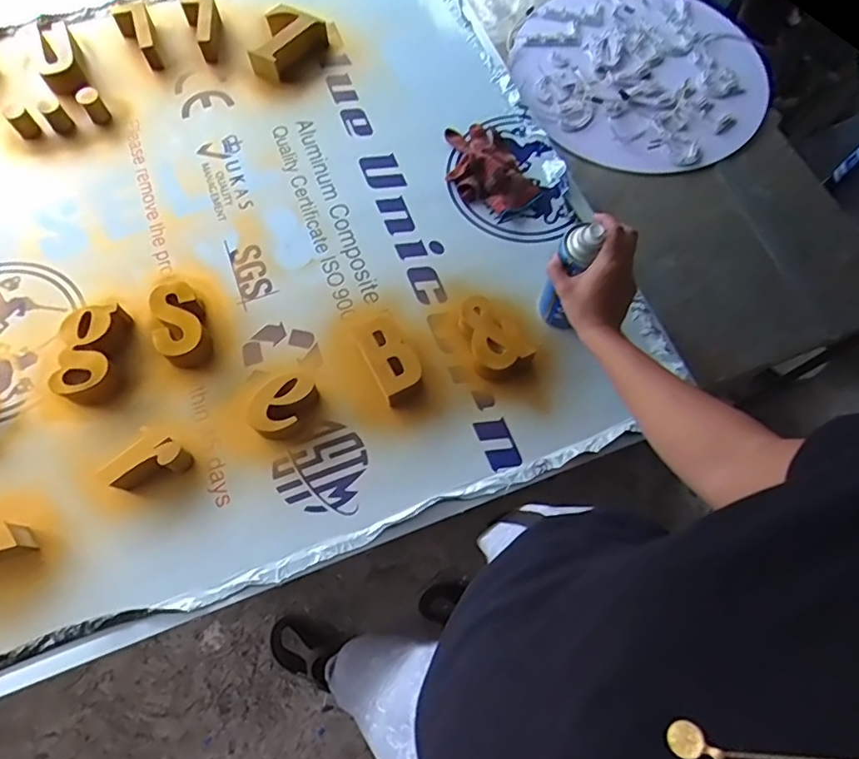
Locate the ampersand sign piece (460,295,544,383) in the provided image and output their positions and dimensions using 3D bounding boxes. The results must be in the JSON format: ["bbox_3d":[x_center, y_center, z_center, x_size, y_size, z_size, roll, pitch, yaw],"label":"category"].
[{"bbox_3d":[0.084,-0.054,0.753,0.122,0.043,0.084,41,75,13],"label":"ampersand sign piece"}]

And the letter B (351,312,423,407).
[{"bbox_3d":[-0.055,-0.029,0.740,0.067,0.035,0.120,-27,73,-10],"label":"letter B"}]

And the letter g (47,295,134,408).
[{"bbox_3d":[-0.450,-0.036,0.738,0.074,0.051,0.134,1,70,0],"label":"letter g"}]

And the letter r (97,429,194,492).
[{"bbox_3d":[-0.350,0.107,0.686,0.060,0.048,0.091,40,74,12],"label":"letter r"}]

